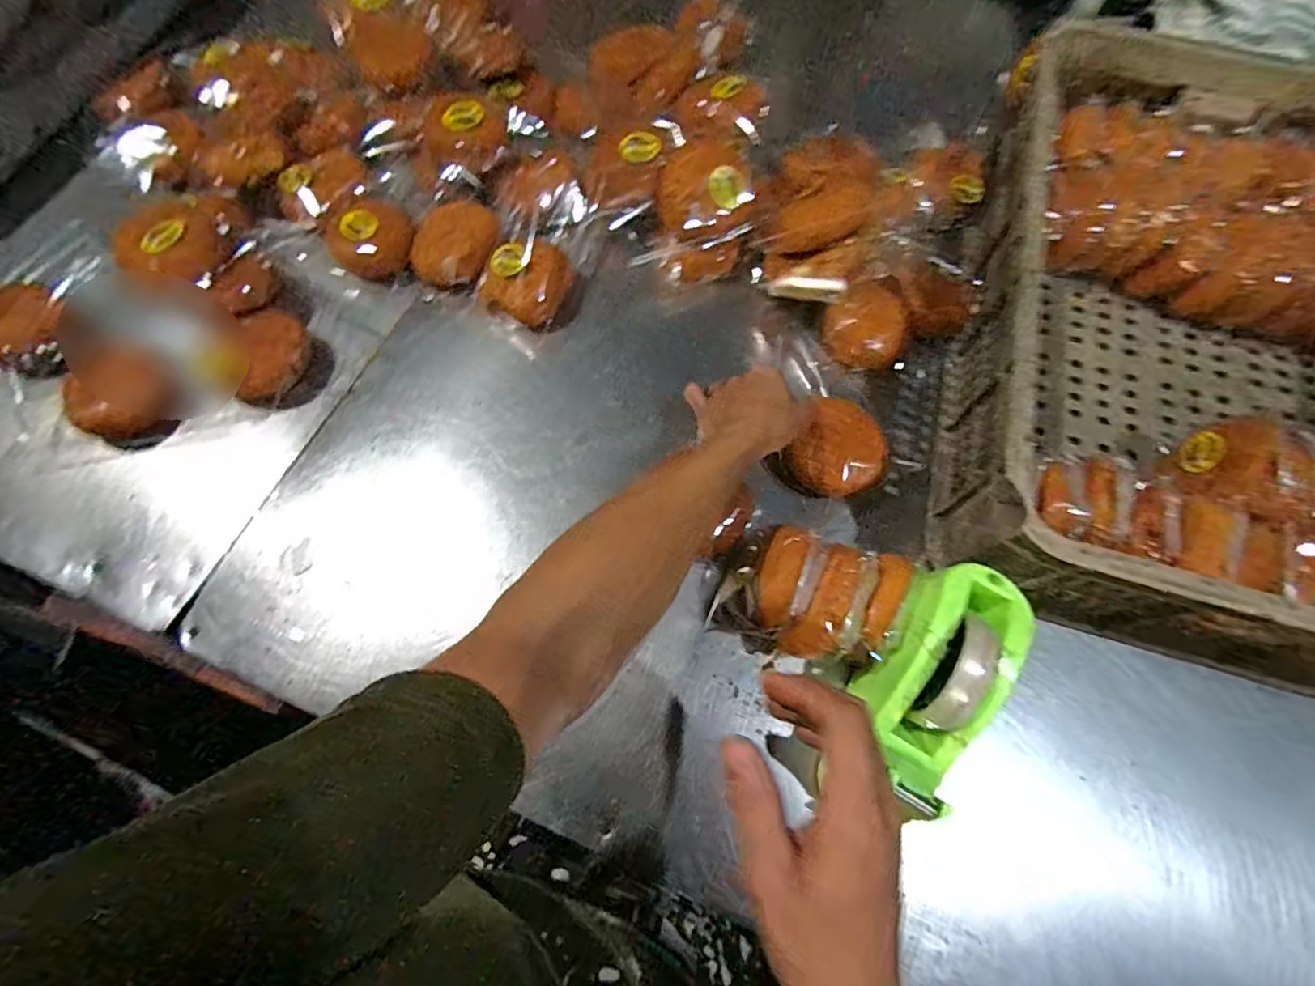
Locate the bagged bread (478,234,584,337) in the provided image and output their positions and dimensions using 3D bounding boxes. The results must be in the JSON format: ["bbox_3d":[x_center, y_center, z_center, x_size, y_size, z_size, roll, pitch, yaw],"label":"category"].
[{"bbox_3d":[-0.134,-0.225,0.611,0.102,0.052,0.092,30,73,10],"label":"bagged bread"}]

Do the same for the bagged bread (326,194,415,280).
[{"bbox_3d":[-0.323,-0.287,0.642,0.088,0.047,0.085,0,70,0],"label":"bagged bread"}]

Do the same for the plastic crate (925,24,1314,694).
[{"bbox_3d":[0.536,-0.169,0.554,0.431,0.161,0.638,16,71,6],"label":"plastic crate"}]

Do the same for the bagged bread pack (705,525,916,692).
[{"bbox_3d":[0.123,0.084,0.472,0.133,0.092,0.105,25,72,9],"label":"bagged bread pack"}]

